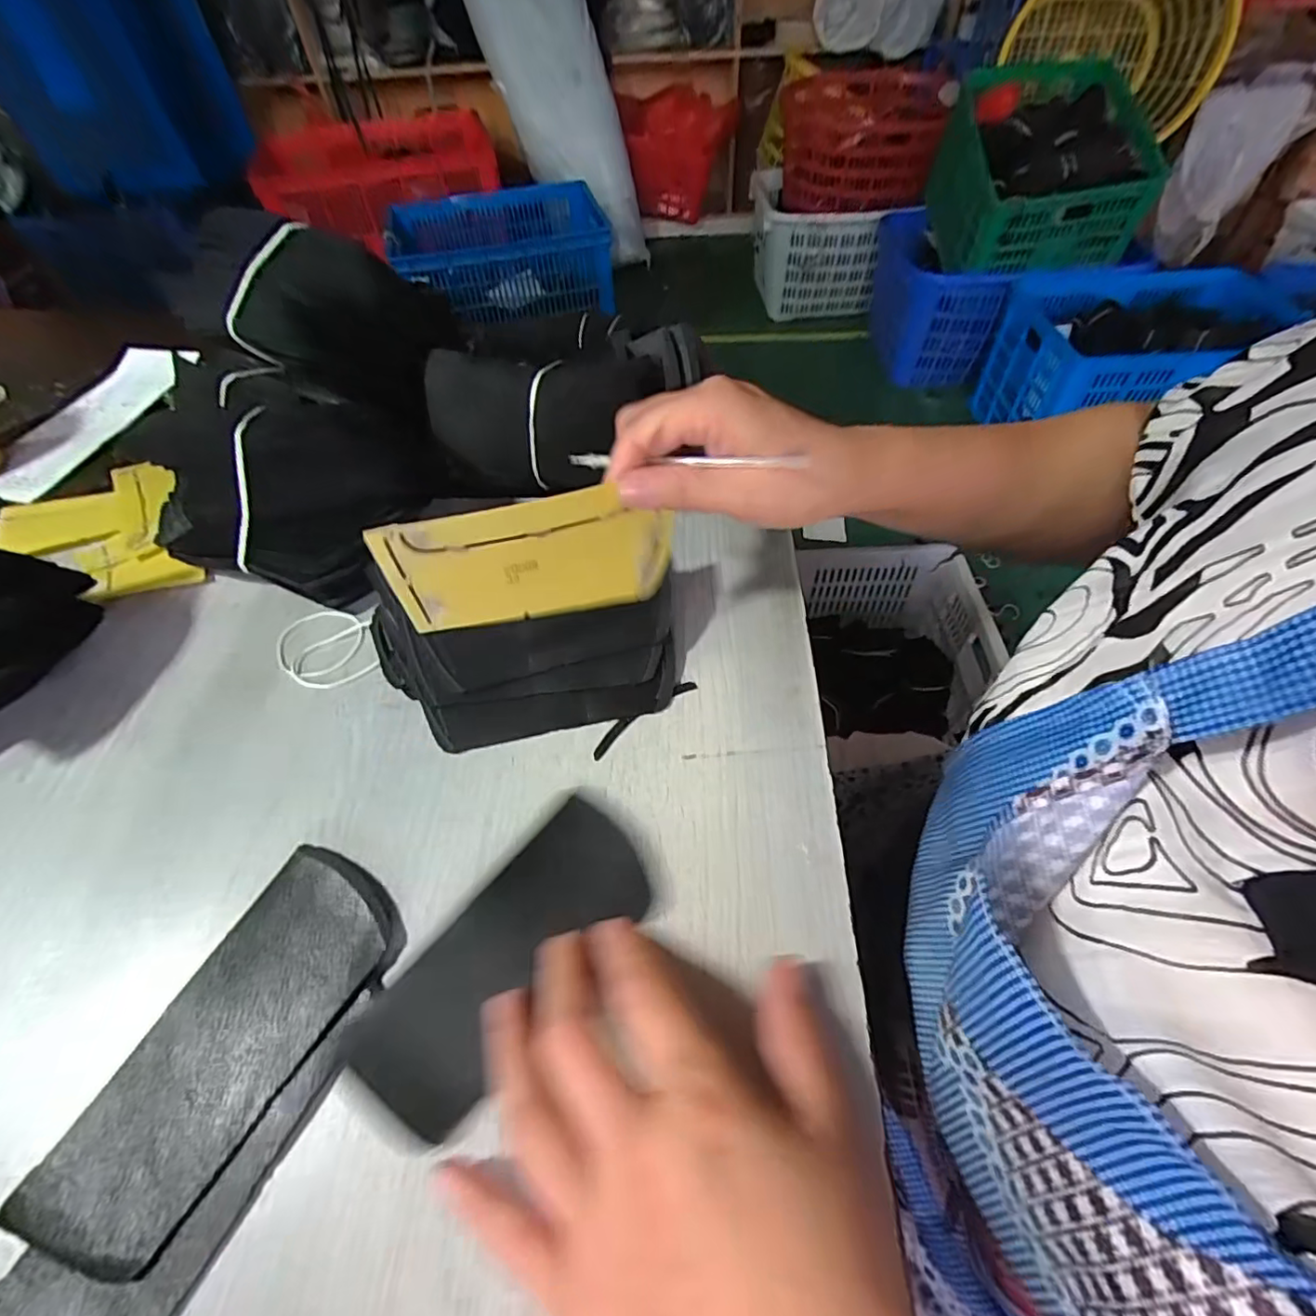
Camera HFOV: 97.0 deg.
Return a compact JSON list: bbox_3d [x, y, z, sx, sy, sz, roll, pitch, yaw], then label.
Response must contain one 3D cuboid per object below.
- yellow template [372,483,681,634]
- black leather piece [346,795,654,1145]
[{"bbox_3d":[-0.061,-0.052,0.299,0.140,0.067,0.016,-16,43,-15],"label":"yellow template"},{"bbox_3d":[-0.063,0.126,0.254,0.061,0.007,0.138,35,60,22],"label":"black leather piece"}]

